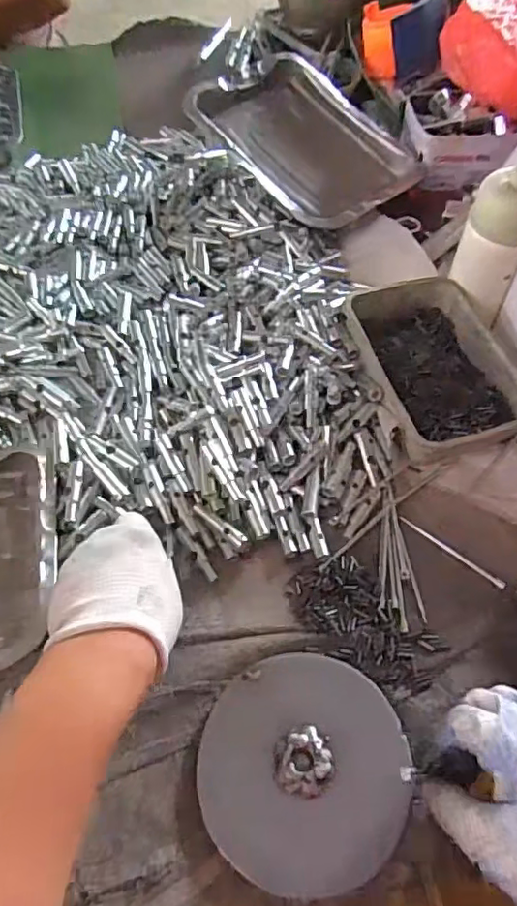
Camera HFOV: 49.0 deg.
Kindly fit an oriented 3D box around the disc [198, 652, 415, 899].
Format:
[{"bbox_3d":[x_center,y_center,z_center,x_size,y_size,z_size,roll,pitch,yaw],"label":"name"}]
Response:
[{"bbox_3d":[0.028,0.187,0.342,0.121,0.010,0.124,0,56,0],"label":"disc"}]

